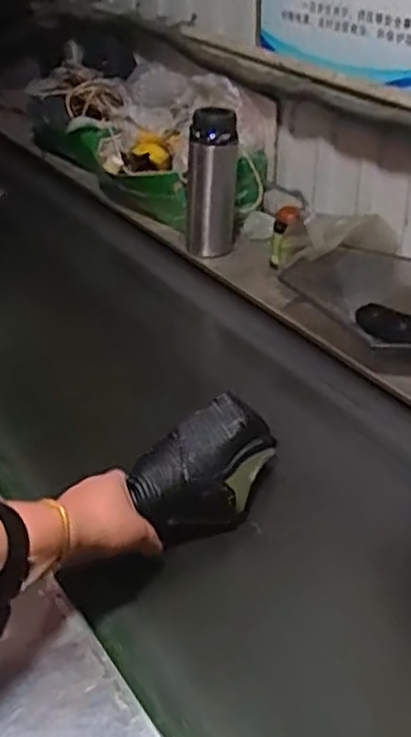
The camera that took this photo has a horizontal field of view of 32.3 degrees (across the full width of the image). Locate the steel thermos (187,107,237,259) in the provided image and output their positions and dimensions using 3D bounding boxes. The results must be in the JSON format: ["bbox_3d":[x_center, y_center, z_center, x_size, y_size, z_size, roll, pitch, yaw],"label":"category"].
[{"bbox_3d":[0.010,-0.294,1.151,0.079,0.228,0.076,-1,35,1],"label":"steel thermos"}]

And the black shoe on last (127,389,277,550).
[{"bbox_3d":[0.006,0.108,0.734,0.087,0.086,0.169,28,44,34],"label":"black shoe on last"}]

